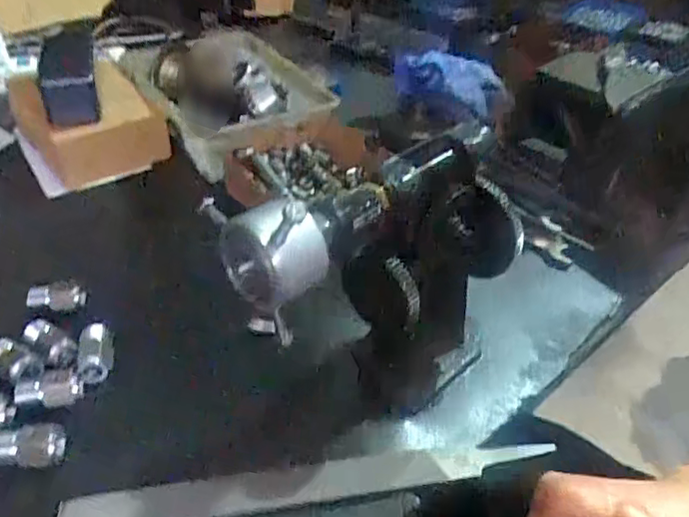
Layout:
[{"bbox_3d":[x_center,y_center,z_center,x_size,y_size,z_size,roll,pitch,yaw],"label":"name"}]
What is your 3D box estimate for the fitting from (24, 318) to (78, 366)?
[{"bbox_3d":[-0.214,0.060,0.434,0.046,0.014,0.019,26,44,27],"label":"fitting"}]

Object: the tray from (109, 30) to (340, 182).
[{"bbox_3d":[-0.136,-0.191,0.690,0.171,0.064,0.249,-25,46,-31],"label":"tray"}]

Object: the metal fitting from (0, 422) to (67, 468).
[{"bbox_3d":[-0.197,0.114,0.367,0.043,0.020,0.021,-2,39,-6],"label":"metal fitting"}]

